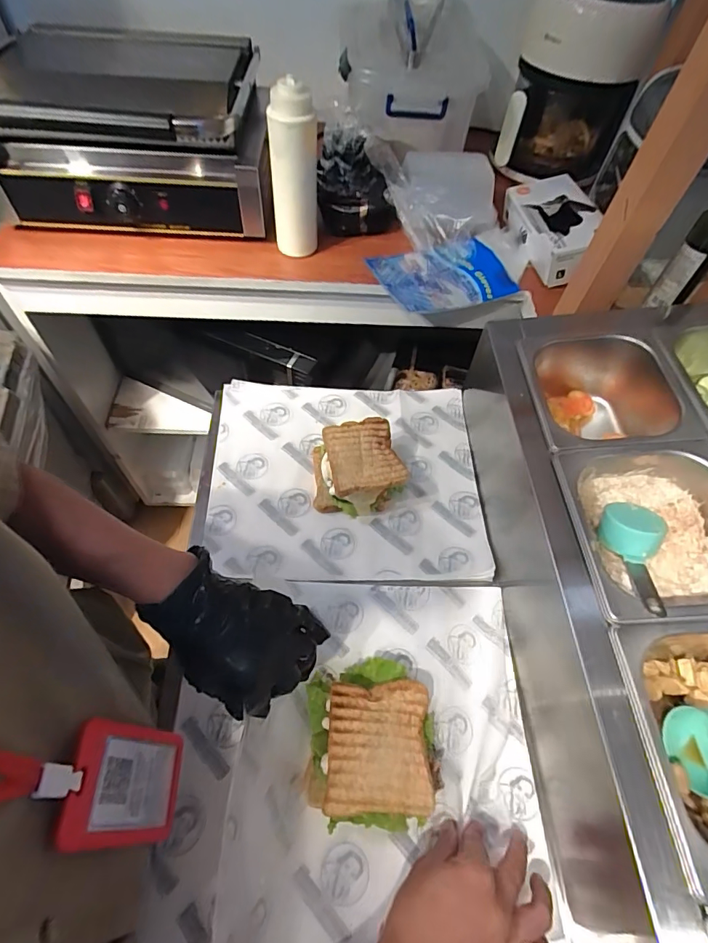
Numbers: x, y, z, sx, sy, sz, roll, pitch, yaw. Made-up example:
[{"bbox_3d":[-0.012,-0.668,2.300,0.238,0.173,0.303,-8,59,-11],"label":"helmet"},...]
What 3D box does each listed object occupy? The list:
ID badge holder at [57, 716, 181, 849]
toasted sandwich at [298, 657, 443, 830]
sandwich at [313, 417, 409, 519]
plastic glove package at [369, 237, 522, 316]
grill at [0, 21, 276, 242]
[{"bbox_3d":[-0.157,0.220,0.322,0.005,0.117,0.069,-12,53,10],"label":"ID badge holder"},{"bbox_3d":[0.018,0.248,0.424,0.122,0.057,0.133,2,57,-2],"label":"toasted sandwich"},{"bbox_3d":[0.001,-0.004,0.589,0.108,0.063,0.101,-10,58,-10],"label":"sandwich"},{"bbox_3d":[0.162,-0.322,0.756,0.252,0.031,0.151,-10,58,-10],"label":"plastic glove package"},{"bbox_3d":[-0.365,-0.555,0.747,0.427,0.189,0.398,-6,58,-7],"label":"grill"}]

